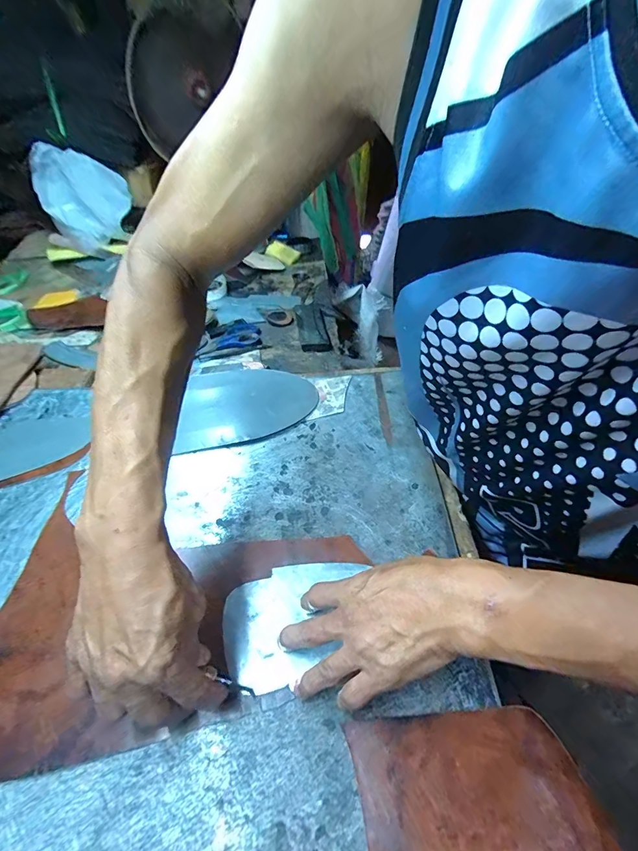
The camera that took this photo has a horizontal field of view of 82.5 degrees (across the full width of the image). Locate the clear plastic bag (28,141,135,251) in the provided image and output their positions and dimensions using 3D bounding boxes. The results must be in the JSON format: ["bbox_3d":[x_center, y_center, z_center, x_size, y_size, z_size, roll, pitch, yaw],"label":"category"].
[{"bbox_3d":[-0.599,-0.585,0.939,0.199,0.213,0.087,-15,50,-18],"label":"clear plastic bag"}]

